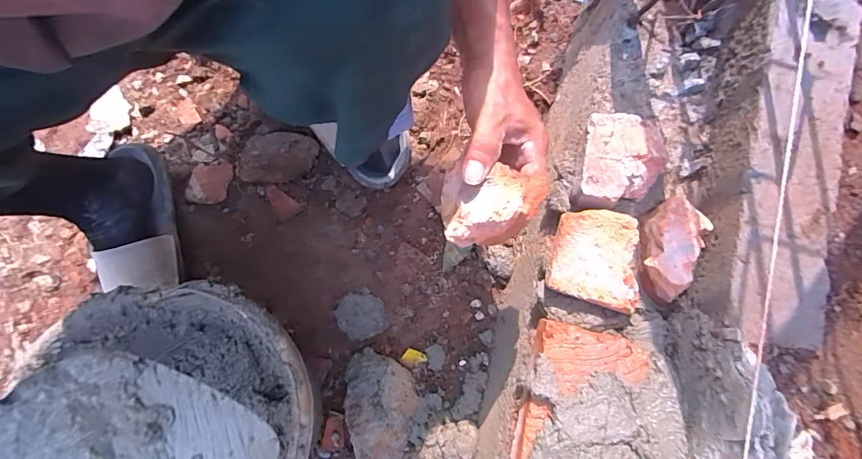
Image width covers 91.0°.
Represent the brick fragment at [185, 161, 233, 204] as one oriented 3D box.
[{"bbox_3d":[-0.327,-0.071,0.627,0.067,0.017,0.066,0,79,0],"label":"brick fragment"}]

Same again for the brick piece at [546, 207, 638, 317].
[{"bbox_3d":[0.150,0.026,0.391,0.075,0.036,0.082,13,80,3],"label":"brick piece"}]

